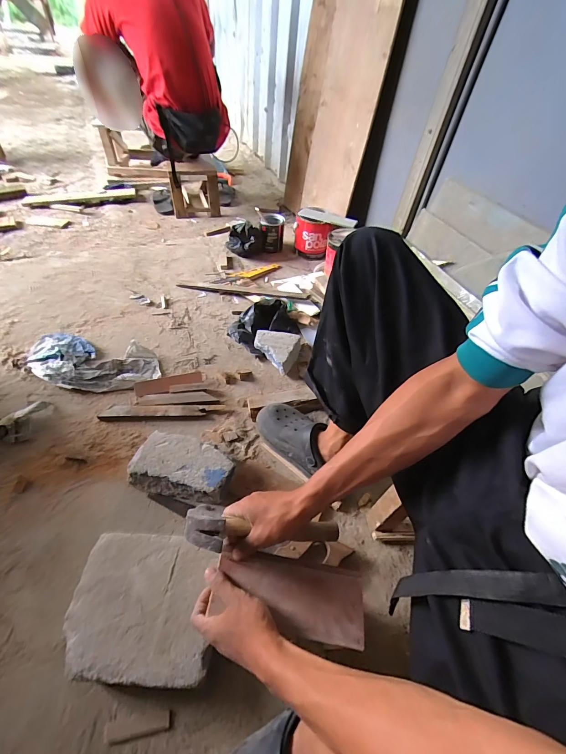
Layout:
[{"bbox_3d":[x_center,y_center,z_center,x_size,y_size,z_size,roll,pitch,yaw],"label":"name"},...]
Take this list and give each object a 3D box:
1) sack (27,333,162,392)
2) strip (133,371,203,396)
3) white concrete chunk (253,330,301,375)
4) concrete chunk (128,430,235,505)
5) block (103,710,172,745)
[{"bbox_3d":[-0.539,-0.051,0.923,0.371,0.053,0.183,7,50,1],"label":"sack"},{"bbox_3d":[-0.311,0.018,0.892,0.176,0.016,0.045,-9,70,-7],"label":"strip"},{"bbox_3d":[-0.022,-0.070,0.977,0.127,0.080,0.127,2,50,-2],"label":"white concrete chunk"},{"bbox_3d":[-0.215,0.198,0.725,0.210,0.073,0.122,11,50,5],"label":"concrete chunk"},{"bbox_3d":[-0.215,0.518,0.488,0.094,0.015,0.023,-6,50,-9],"label":"block"}]

